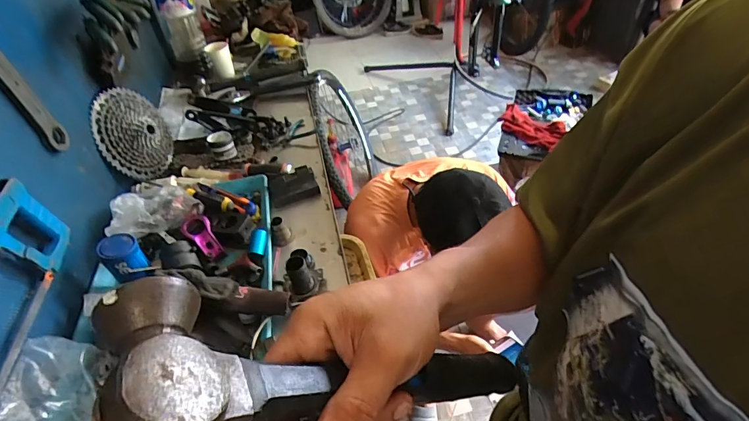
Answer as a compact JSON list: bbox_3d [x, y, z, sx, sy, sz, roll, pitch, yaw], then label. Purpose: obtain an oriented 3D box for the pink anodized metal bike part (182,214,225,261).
[{"bbox_3d":[-0.306,0.050,0.736,0.045,0.034,0.089,-31,82,-23],"label":"pink anodized metal bike part"}]

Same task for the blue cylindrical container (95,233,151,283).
[{"bbox_3d":[-0.402,0.077,0.661,0.062,0.060,0.056,31,55,33],"label":"blue cylindrical container"}]

